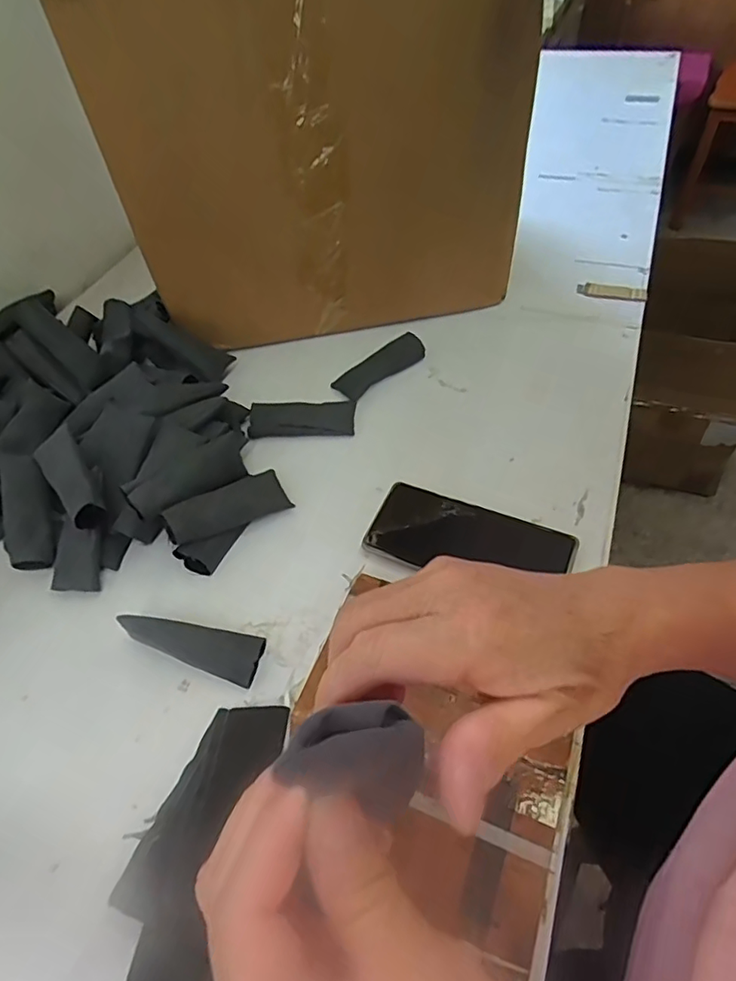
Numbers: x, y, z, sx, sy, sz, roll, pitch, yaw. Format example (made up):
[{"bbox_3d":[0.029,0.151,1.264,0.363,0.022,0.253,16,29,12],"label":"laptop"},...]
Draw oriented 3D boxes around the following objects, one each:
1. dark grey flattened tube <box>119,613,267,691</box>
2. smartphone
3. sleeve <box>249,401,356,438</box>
[{"bbox_3d":[-0.130,0.112,0.414,0.103,0.016,0.033,17,55,3],"label":"dark grey flattened tube"},{"bbox_3d":[0.081,0.042,0.460,0.160,0.011,0.072,18,56,19],"label":"smartphone"},{"bbox_3d":[-0.066,-0.073,0.560,0.103,0.006,0.040,-2,64,-1],"label":"sleeve"}]

